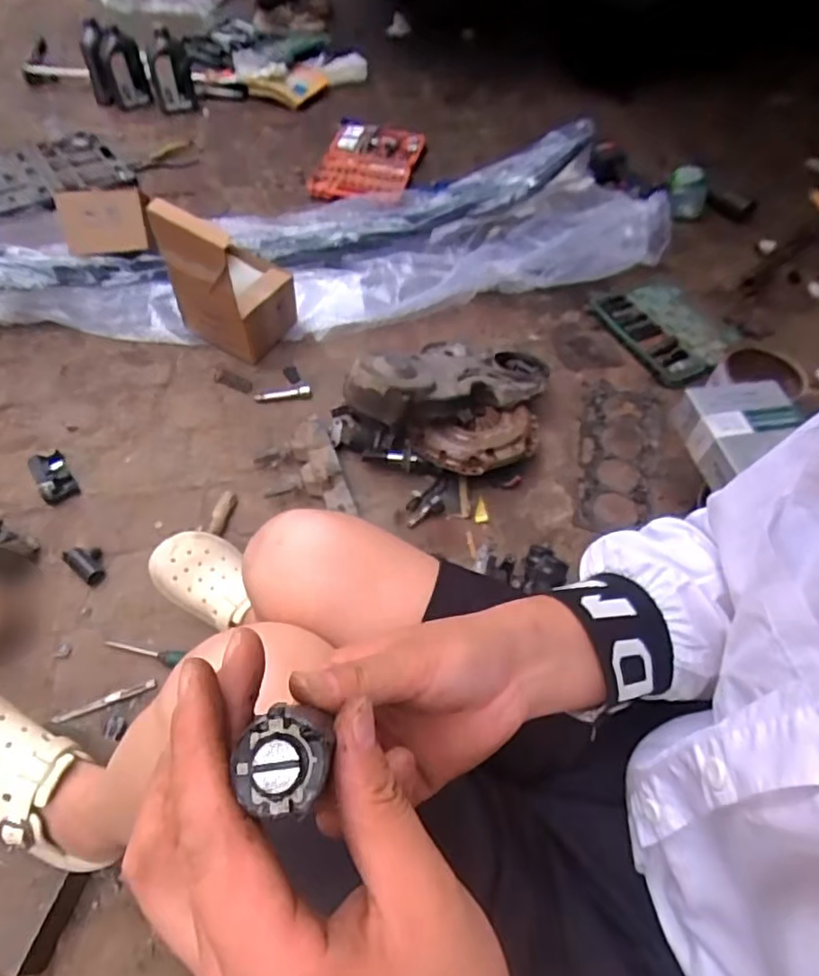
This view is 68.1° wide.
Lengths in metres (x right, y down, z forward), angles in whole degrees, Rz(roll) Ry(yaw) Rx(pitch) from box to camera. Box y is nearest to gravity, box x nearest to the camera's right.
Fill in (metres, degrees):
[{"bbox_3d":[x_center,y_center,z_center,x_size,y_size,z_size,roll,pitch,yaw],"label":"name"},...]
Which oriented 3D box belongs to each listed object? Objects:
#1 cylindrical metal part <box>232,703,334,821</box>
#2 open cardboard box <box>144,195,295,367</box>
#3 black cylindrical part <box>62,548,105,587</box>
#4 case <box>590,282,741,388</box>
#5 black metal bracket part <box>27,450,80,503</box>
[{"bbox_3d":[-0.034,0.075,0.165,0.024,0.017,0.026,1,56,-2],"label":"cylindrical metal part"},{"bbox_3d":[-0.335,-0.405,1.131,0.193,0.265,0.161,27,56,16],"label":"open cardboard box"},{"bbox_3d":[-0.482,0.111,0.909,0.070,0.024,0.045,37,59,22],"label":"black cylindrical part"},{"bbox_3d":[0.554,-0.347,1.318,0.227,0.046,0.296,-23,58,-20],"label":"case"},{"bbox_3d":[-0.587,-0.022,0.995,0.050,0.028,0.101,-29,60,-23],"label":"black metal bracket part"}]

